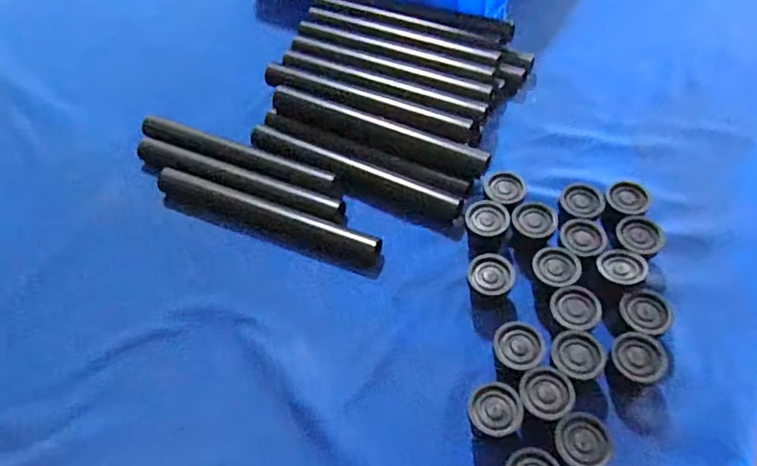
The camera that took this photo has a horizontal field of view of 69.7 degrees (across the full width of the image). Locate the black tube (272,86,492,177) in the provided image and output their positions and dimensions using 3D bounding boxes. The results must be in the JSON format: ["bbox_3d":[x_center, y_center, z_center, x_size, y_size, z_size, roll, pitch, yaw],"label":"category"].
[{"bbox_3d":[-0.002,-0.098,0.519,0.223,0.021,0.024,21,60,18],"label":"black tube"}]

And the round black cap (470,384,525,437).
[{"bbox_3d":[0.078,0.125,0.370,0.033,0.034,0.032,-2,55,3],"label":"round black cap"}]

